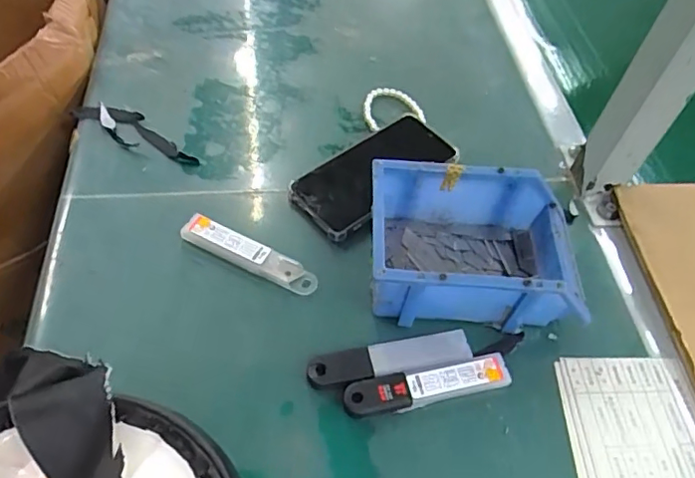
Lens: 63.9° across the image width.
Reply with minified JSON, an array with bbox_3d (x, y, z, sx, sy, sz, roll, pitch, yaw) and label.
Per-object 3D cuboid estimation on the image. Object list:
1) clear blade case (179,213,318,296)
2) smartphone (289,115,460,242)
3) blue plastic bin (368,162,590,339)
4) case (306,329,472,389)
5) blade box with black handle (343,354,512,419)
[{"bbox_3d":[-0.084,0.013,0.480,0.124,0.015,0.026,23,57,11],"label":"clear blade case"},{"bbox_3d":[0.027,-0.064,0.539,0.164,0.014,0.078,-33,64,-24],"label":"smartphone"},{"bbox_3d":[0.104,0.007,0.461,0.174,0.074,0.114,4,55,-2],"label":"blue plastic bin"},{"bbox_3d":[0.032,0.094,0.431,0.125,0.009,0.027,-9,56,-11],"label":"case"},{"bbox_3d":[0.060,0.111,0.420,0.125,0.011,0.025,-9,56,-11],"label":"blade box with black handle"}]

